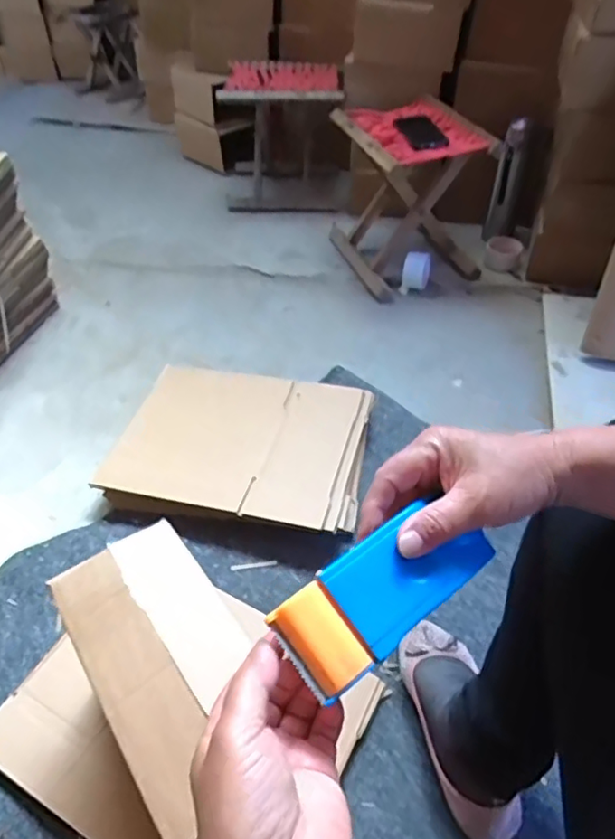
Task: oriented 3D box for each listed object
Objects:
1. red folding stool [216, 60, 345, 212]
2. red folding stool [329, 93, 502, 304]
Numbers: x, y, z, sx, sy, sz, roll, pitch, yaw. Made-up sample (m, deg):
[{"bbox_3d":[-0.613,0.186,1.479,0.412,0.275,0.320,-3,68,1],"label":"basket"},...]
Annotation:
[{"bbox_3d":[-0.065,-0.799,1.596,0.305,0.281,0.339,-1,45,1],"label":"red folding stool"},{"bbox_3d":[0.219,-0.500,1.290,0.277,0.286,0.344,-12,46,-9],"label":"red folding stool"}]

